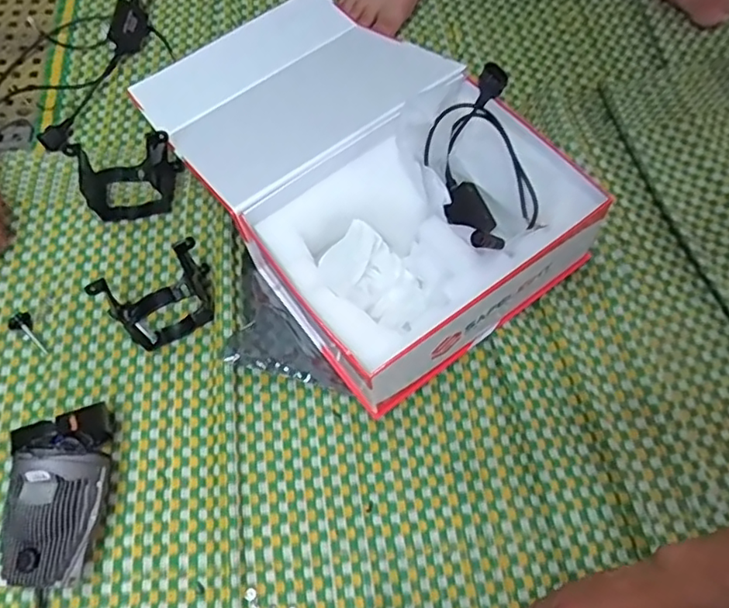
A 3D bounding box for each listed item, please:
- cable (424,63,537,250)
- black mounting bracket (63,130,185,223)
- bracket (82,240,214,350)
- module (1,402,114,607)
[{"bbox_3d":[0.108,-0.121,0.557,0.073,0.142,0.152,-15,66,-6],"label":"cable"},{"bbox_3d":[-0.258,-0.139,0.661,0.109,0.065,0.065,-16,66,-6],"label":"black mounting bracket"},{"bbox_3d":[-0.207,-0.013,0.594,0.112,0.079,0.080,-29,68,-11],"label":"bracket"},{"bbox_3d":[-0.268,0.202,0.508,0.077,0.070,0.236,1,66,1],"label":"module"}]

